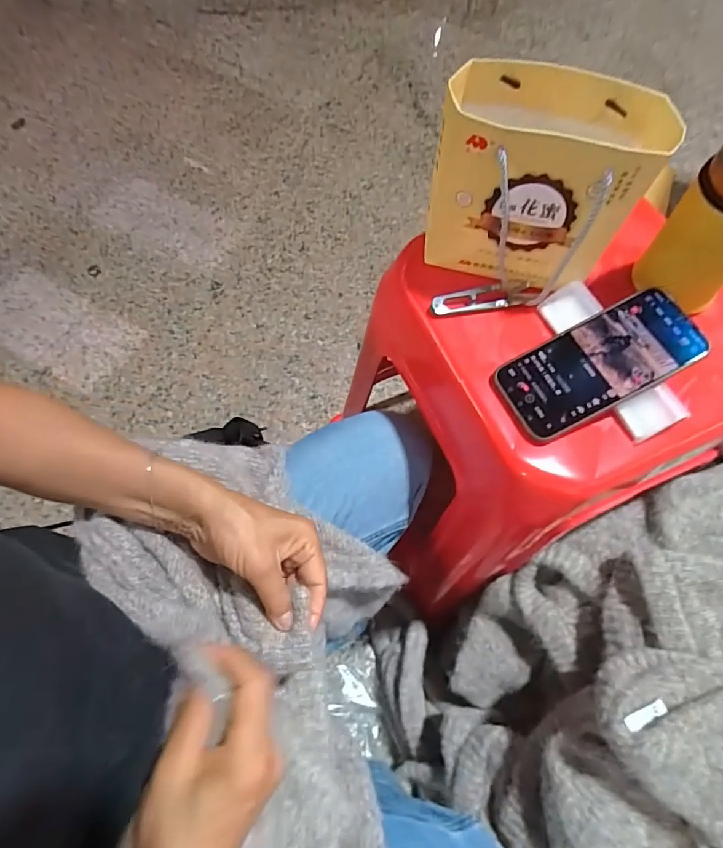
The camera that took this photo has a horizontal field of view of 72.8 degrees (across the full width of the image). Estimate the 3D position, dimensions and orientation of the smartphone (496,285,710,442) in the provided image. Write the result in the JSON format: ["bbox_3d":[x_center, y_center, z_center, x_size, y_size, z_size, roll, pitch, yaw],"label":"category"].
[{"bbox_3d":[0.200,-0.052,0.413,0.164,0.007,0.075,-28,67,3],"label":"smartphone"}]

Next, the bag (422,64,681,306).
[{"bbox_3d":[0.146,-0.199,0.423,0.163,0.145,0.095,16,66,7],"label":"bag"}]

